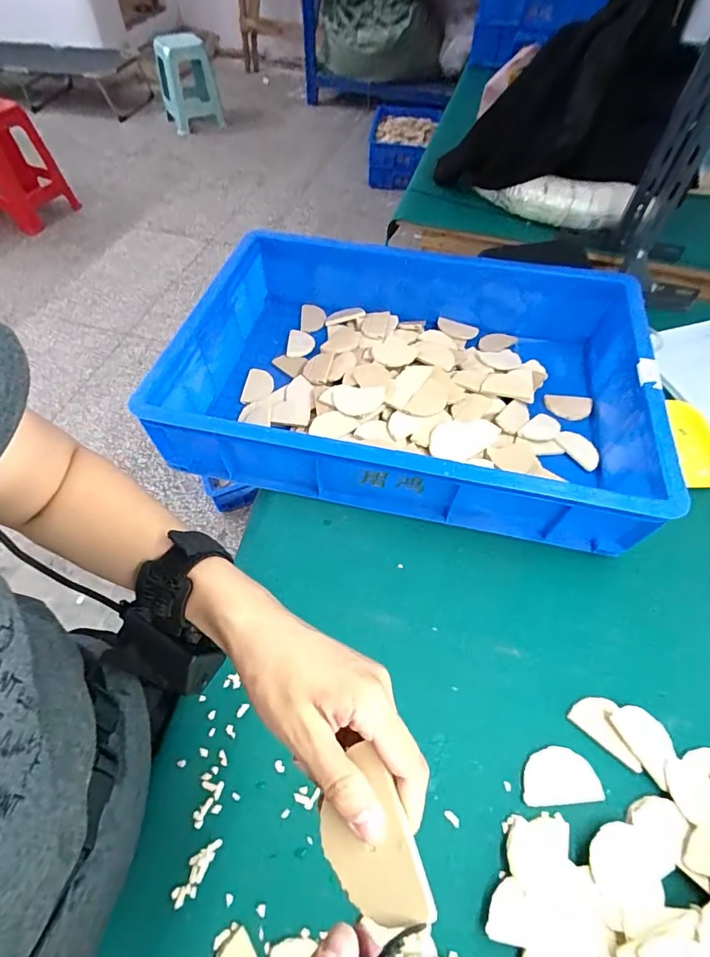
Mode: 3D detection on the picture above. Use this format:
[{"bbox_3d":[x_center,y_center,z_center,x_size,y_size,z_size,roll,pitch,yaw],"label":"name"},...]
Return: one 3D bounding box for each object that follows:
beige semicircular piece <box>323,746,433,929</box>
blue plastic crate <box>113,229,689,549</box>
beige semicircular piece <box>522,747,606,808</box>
[{"bbox_3d":[0.005,0.166,0.210,0.043,0.006,0.067,-29,57,12],"label":"beige semicircular piece"},{"bbox_3d":[0.073,-0.172,0.650,0.595,0.131,0.462,12,56,5],"label":"blue plastic crate"},{"bbox_3d":[0.188,0.275,0.419,0.071,0.004,0.043,-4,52,-1],"label":"beige semicircular piece"}]

